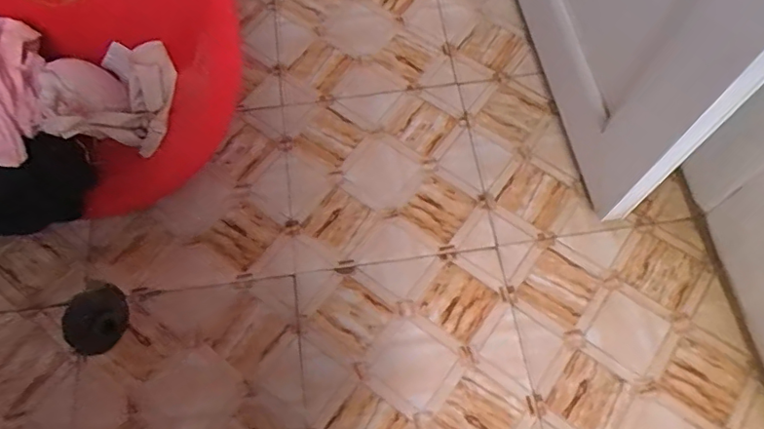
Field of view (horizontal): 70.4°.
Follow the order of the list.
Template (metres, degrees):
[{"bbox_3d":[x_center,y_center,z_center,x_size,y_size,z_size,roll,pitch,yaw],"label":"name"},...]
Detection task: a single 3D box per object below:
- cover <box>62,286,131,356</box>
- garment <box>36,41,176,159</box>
[{"bbox_3d":[-0.399,0.148,0.761,0.089,0.009,0.092,-28,68,-10],"label":"cover"},{"bbox_3d":[-0.370,-0.173,0.754,0.152,0.113,0.157,-1,66,0],"label":"garment"}]

